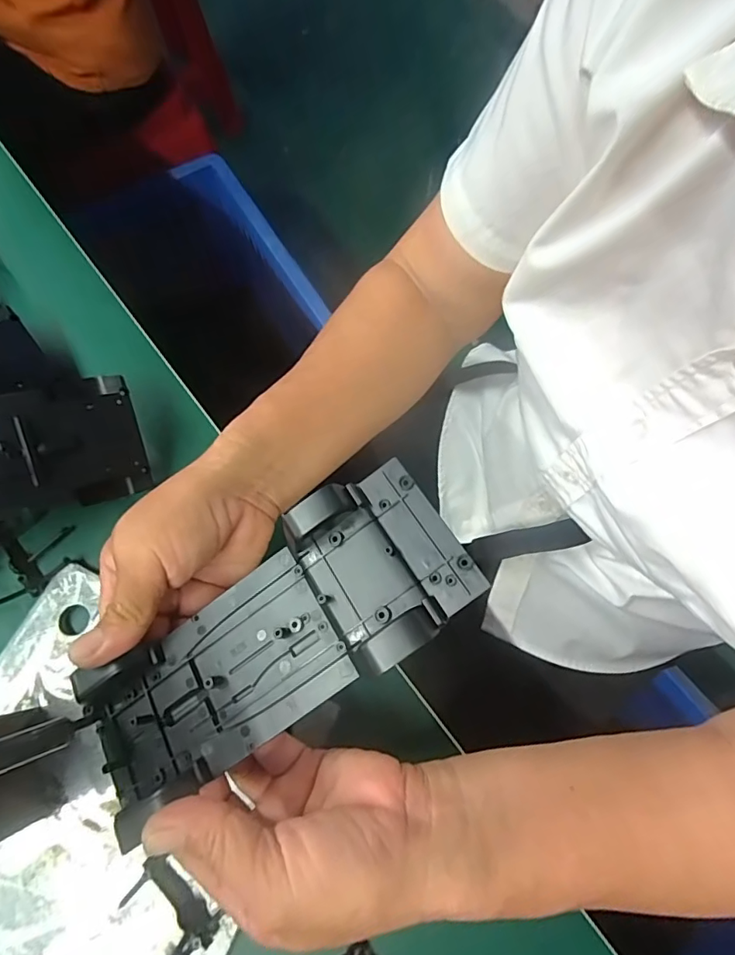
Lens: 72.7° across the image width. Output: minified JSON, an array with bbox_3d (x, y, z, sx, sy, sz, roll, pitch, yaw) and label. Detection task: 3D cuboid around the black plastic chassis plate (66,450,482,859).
[{"bbox_3d":[-0.048,0.073,0.221,0.192,0.026,0.074,-36,75,6],"label":"black plastic chassis plate"}]

